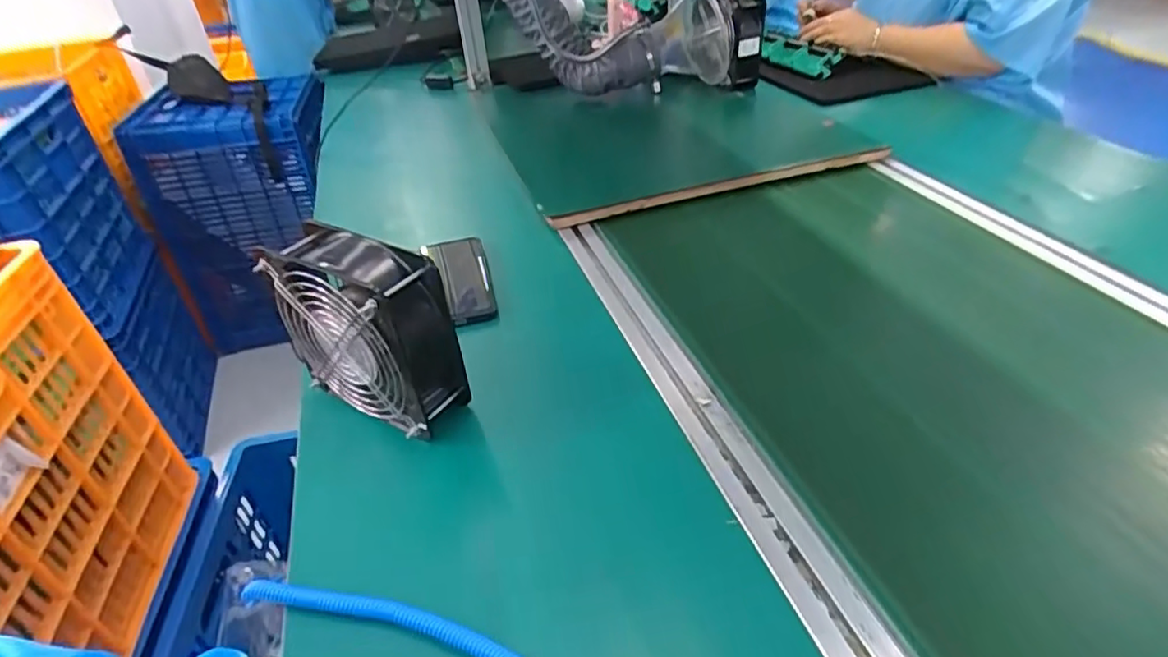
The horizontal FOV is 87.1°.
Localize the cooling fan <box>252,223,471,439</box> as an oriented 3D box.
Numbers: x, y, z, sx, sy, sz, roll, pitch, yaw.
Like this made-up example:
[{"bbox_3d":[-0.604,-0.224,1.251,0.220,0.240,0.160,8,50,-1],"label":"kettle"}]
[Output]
[{"bbox_3d":[-0.175,-0.003,0.497,0.136,0.139,0.063,19,44,27],"label":"cooling fan"}]

